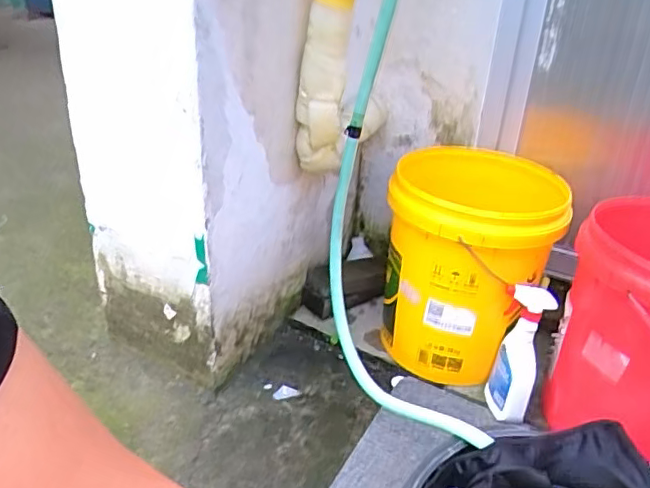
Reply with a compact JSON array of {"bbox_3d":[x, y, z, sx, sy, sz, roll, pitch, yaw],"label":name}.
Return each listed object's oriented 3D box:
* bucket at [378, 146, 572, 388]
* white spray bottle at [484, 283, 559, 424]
[{"bbox_3d":[0.261,0.041,1.103,0.290,0.367,0.261,9,31,10],"label":"bucket"},{"bbox_3d":[0.327,0.192,1.000,0.077,0.235,0.098,17,33,23],"label":"white spray bottle"}]

